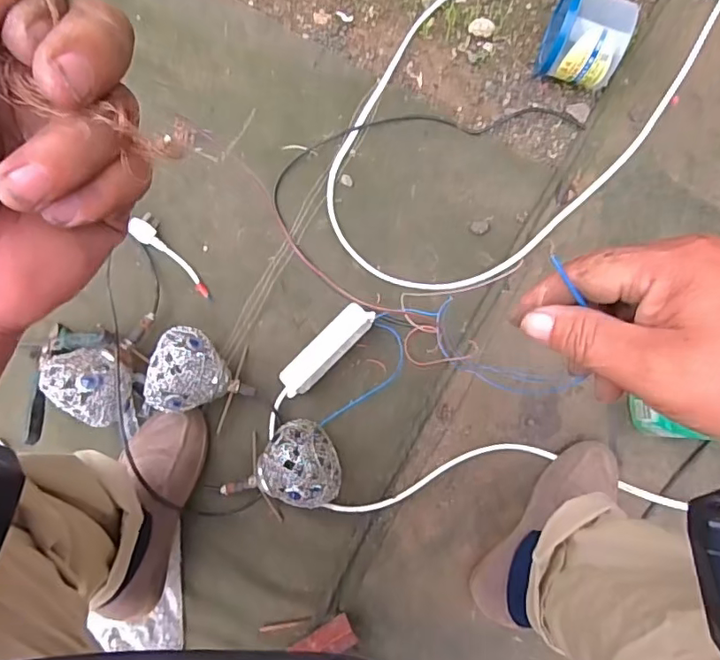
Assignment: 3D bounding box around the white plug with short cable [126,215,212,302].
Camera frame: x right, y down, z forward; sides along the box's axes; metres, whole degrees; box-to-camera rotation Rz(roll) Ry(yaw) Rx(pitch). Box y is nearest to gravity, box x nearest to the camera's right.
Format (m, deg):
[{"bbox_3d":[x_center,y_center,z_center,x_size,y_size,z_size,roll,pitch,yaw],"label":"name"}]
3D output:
[{"bbox_3d":[-0.258,-0.098,0.745,0.036,0.031,0.148,-43,85,-6],"label":"white plug with short cable"}]

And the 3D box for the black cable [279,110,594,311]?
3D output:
[{"bbox_3d":[0.084,-0.247,0.786,0.445,0.015,0.250,-44,86,-6],"label":"black cable"}]

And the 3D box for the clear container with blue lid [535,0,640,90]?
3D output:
[{"bbox_3d":[0.317,-0.414,0.768,0.097,0.121,0.125,14,82,1],"label":"clear container with blue lid"}]

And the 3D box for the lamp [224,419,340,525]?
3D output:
[{"bbox_3d":[-0.102,0.180,0.675,0.145,0.100,0.104,-21,83,-4],"label":"lamp"}]

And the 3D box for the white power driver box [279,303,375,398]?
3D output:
[{"bbox_3d":[-0.045,0.026,0.720,0.145,0.059,0.037,-44,86,-6],"label":"white power driver box"}]

